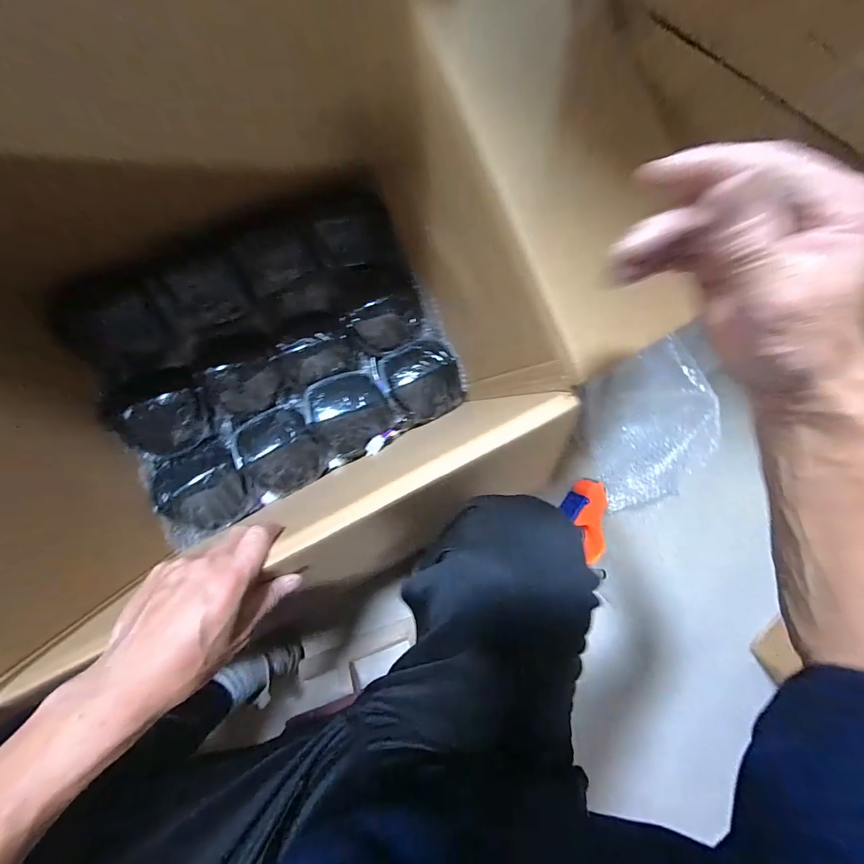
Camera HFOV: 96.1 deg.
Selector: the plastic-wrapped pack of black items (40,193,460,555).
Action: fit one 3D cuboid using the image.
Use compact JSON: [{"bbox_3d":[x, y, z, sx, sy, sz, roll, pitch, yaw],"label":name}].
[{"bbox_3d":[-0.229,-0.110,0.603,0.485,0.089,0.370,-26,95,-5],"label":"plastic-wrapped pack of black items"}]

